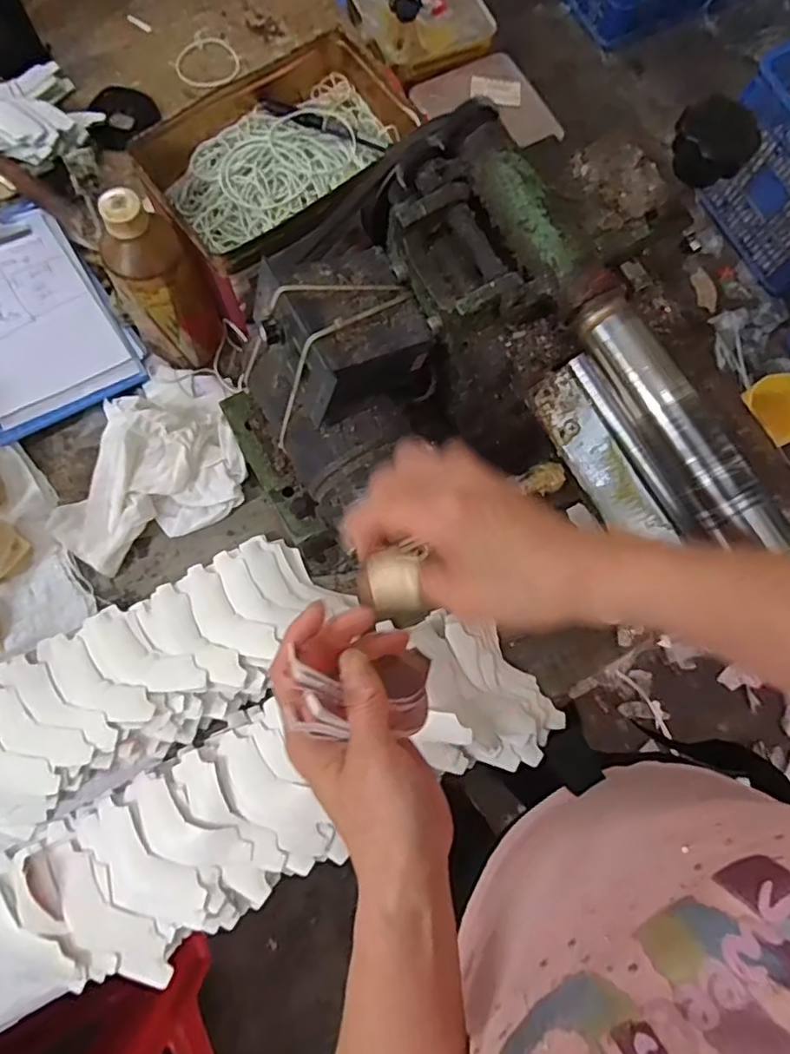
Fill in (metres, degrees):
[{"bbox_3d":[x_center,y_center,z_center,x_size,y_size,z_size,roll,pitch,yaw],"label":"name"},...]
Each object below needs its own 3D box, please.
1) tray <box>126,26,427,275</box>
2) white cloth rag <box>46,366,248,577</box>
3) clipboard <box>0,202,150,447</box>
[{"bbox_3d":[-0.093,-0.330,0.532,0.242,0.051,0.159,-35,82,-11],"label":"tray"},{"bbox_3d":[-0.235,-0.062,0.554,0.188,0.043,0.155,-31,81,-10],"label":"white cloth rag"},{"bbox_3d":[-0.364,-0.207,0.585,0.150,0.032,0.226,-31,81,-7],"label":"clipboard"}]

